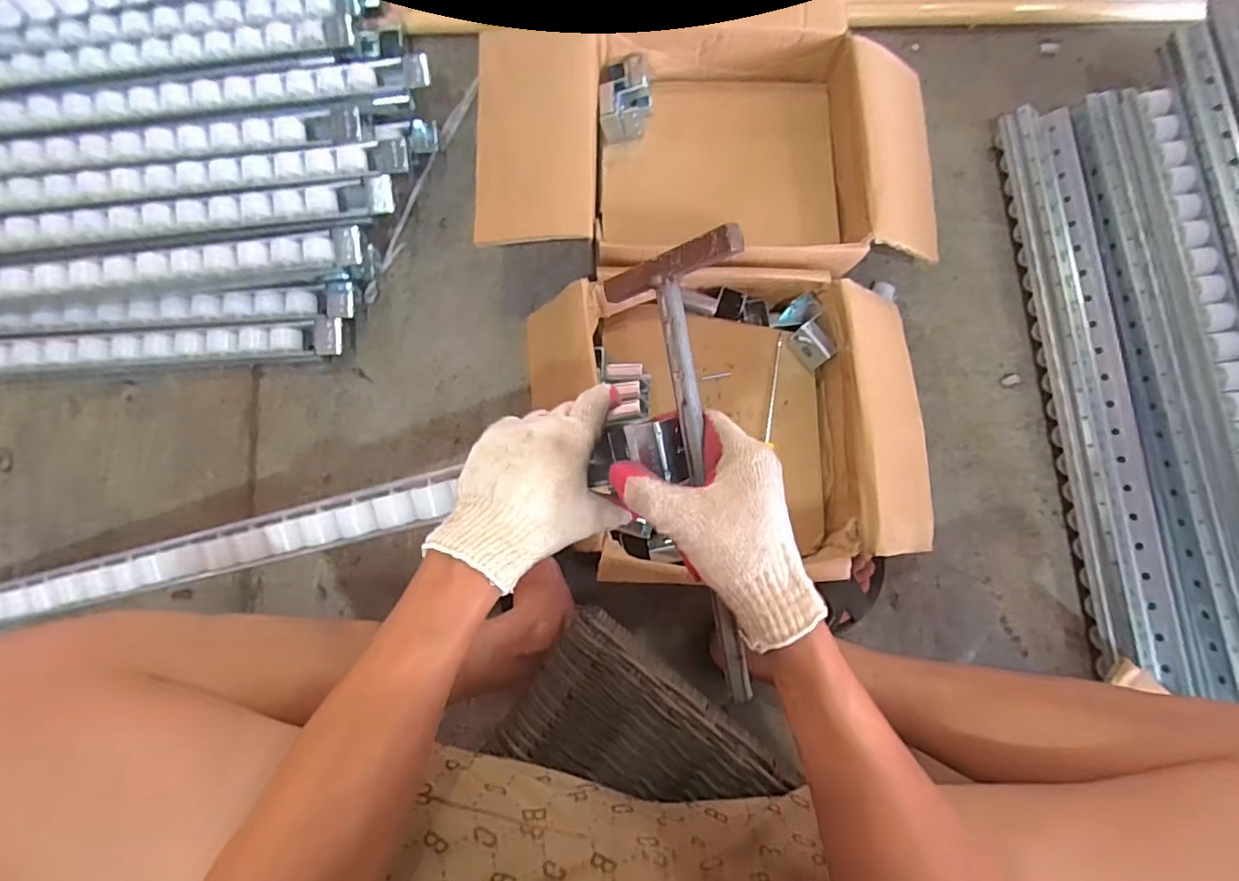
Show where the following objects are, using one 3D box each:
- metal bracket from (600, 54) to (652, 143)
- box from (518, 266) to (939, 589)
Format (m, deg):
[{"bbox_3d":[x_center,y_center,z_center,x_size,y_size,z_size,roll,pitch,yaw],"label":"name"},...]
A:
[{"bbox_3d":[0.008,-0.435,0.712,0.064,0.031,0.098,-2,81,-3],"label":"metal bracket"},{"bbox_3d":[0.122,-0.025,0.653,0.447,0.137,0.342,-2,81,-3],"label":"box"}]

